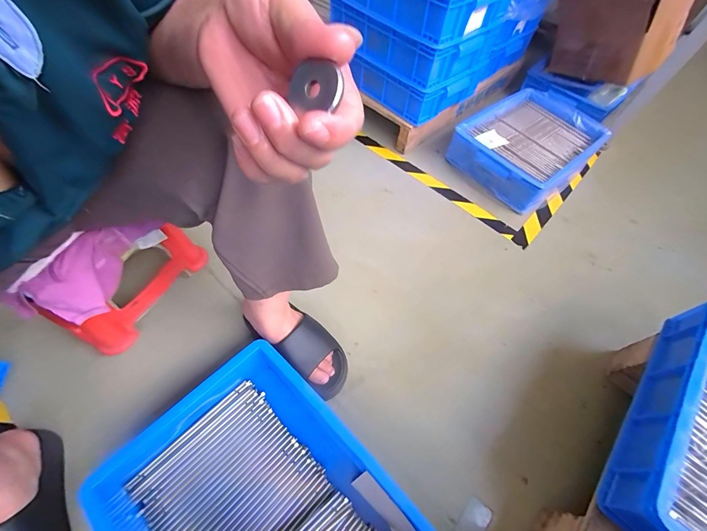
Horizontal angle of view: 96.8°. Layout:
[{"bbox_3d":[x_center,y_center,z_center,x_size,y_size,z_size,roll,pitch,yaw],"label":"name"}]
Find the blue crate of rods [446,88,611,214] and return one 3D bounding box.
[{"bbox_3d":[0.545,-0.378,0.988,0.456,0.113,0.332,-38,69,-25],"label":"blue crate of rods"}]

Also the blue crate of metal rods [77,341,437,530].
[{"bbox_3d":[-0.126,0.370,0.467,0.417,0.111,0.315,41,63,19],"label":"blue crate of metal rods"}]

